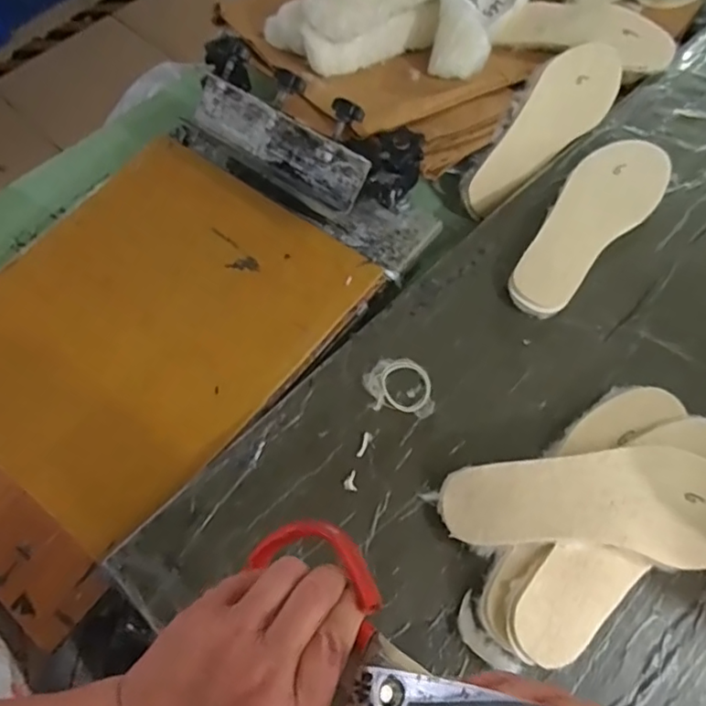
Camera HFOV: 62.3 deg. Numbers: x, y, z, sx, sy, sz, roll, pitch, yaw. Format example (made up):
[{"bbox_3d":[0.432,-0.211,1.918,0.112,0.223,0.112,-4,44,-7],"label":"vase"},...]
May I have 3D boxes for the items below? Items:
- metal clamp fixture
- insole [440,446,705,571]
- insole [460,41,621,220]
[{"bbox_3d":[-0.055,-0.238,0.670,0.344,0.130,0.104,35,70,18],"label":"metal clamp fixture"},{"bbox_3d":[0.213,0.131,0.510,0.260,0.053,0.092,6,64,5],"label":"insole"},{"bbox_3d":[0.231,-0.280,0.717,0.265,0.020,0.086,-45,100,-7],"label":"insole"}]

